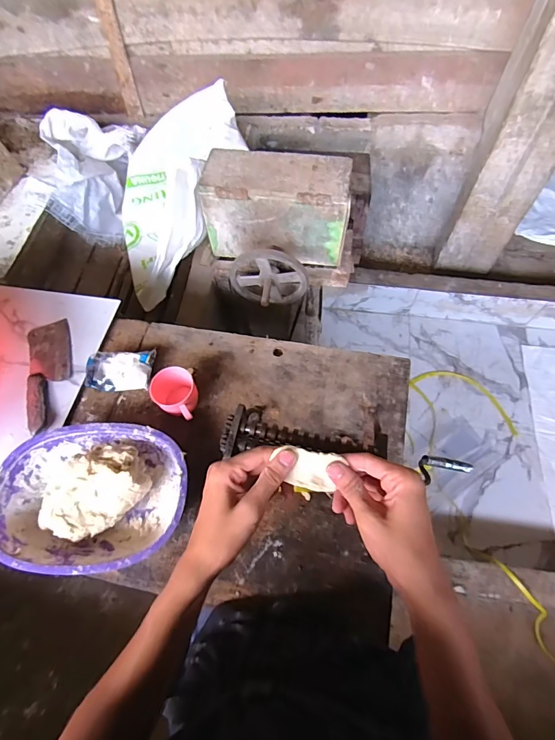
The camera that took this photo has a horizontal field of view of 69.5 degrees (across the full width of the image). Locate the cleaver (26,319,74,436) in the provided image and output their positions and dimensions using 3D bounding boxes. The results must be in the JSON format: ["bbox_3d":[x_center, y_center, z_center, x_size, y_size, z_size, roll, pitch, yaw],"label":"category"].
[{"bbox_3d":[-0.439,0.005,0.770,0.082,0.026,0.237,-17,63,-7],"label":"cleaver"}]

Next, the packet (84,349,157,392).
[{"bbox_3d":[-0.301,-0.002,0.762,0.125,0.041,0.082,0,63,2],"label":"packet"}]

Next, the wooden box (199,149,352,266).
[{"bbox_3d":[0.000,-0.409,1.023,0.344,0.218,0.128,6,63,5],"label":"wooden box"}]

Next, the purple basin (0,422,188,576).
[{"bbox_3d":[-0.298,0.200,0.636,0.278,0.090,0.222,7,63,5],"label":"purple basin"}]

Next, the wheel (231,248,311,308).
[{"bbox_3d":[-0.024,-0.209,1.023,0.198,0.175,0.094,4,63,4],"label":"wheel"}]

